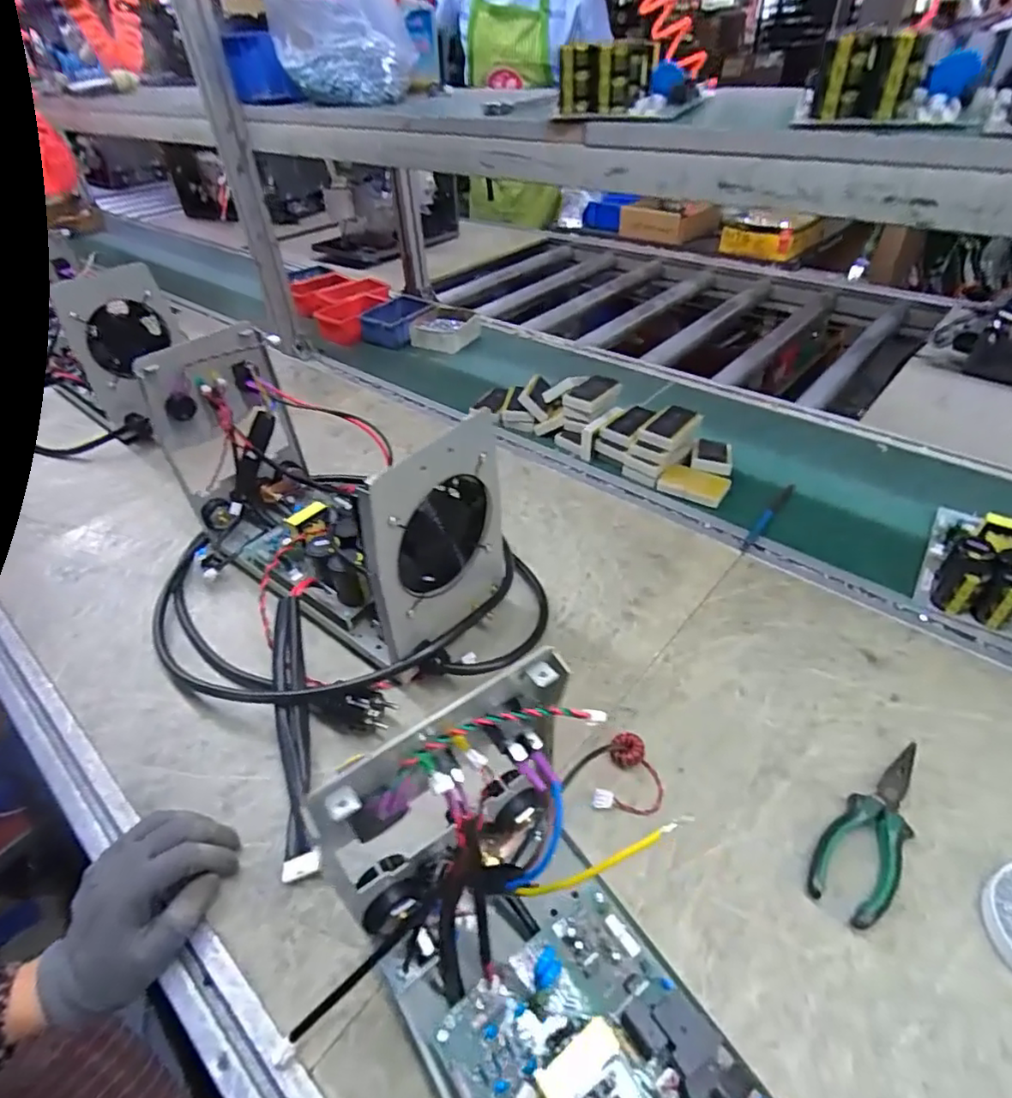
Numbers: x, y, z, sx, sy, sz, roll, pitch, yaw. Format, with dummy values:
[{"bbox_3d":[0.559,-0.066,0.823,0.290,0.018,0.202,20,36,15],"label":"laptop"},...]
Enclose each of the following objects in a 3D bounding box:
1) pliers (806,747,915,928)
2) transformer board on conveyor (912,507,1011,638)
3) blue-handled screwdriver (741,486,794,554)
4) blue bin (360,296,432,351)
[{"bbox_3d":[0.285,0.209,0.441,0.155,0.022,0.050,-35,50,-29],"label":"pliers"},{"bbox_3d":[0.527,0.012,0.613,0.131,0.057,0.176,22,49,27],"label":"transformer board on conveyor"},{"bbox_3d":[0.323,-0.040,0.719,0.013,0.009,0.143,30,52,32],"label":"blue-handled screwdriver"},{"bbox_3d":[-0.221,-0.459,1.194,0.097,0.061,0.140,17,47,23],"label":"blue bin"}]

